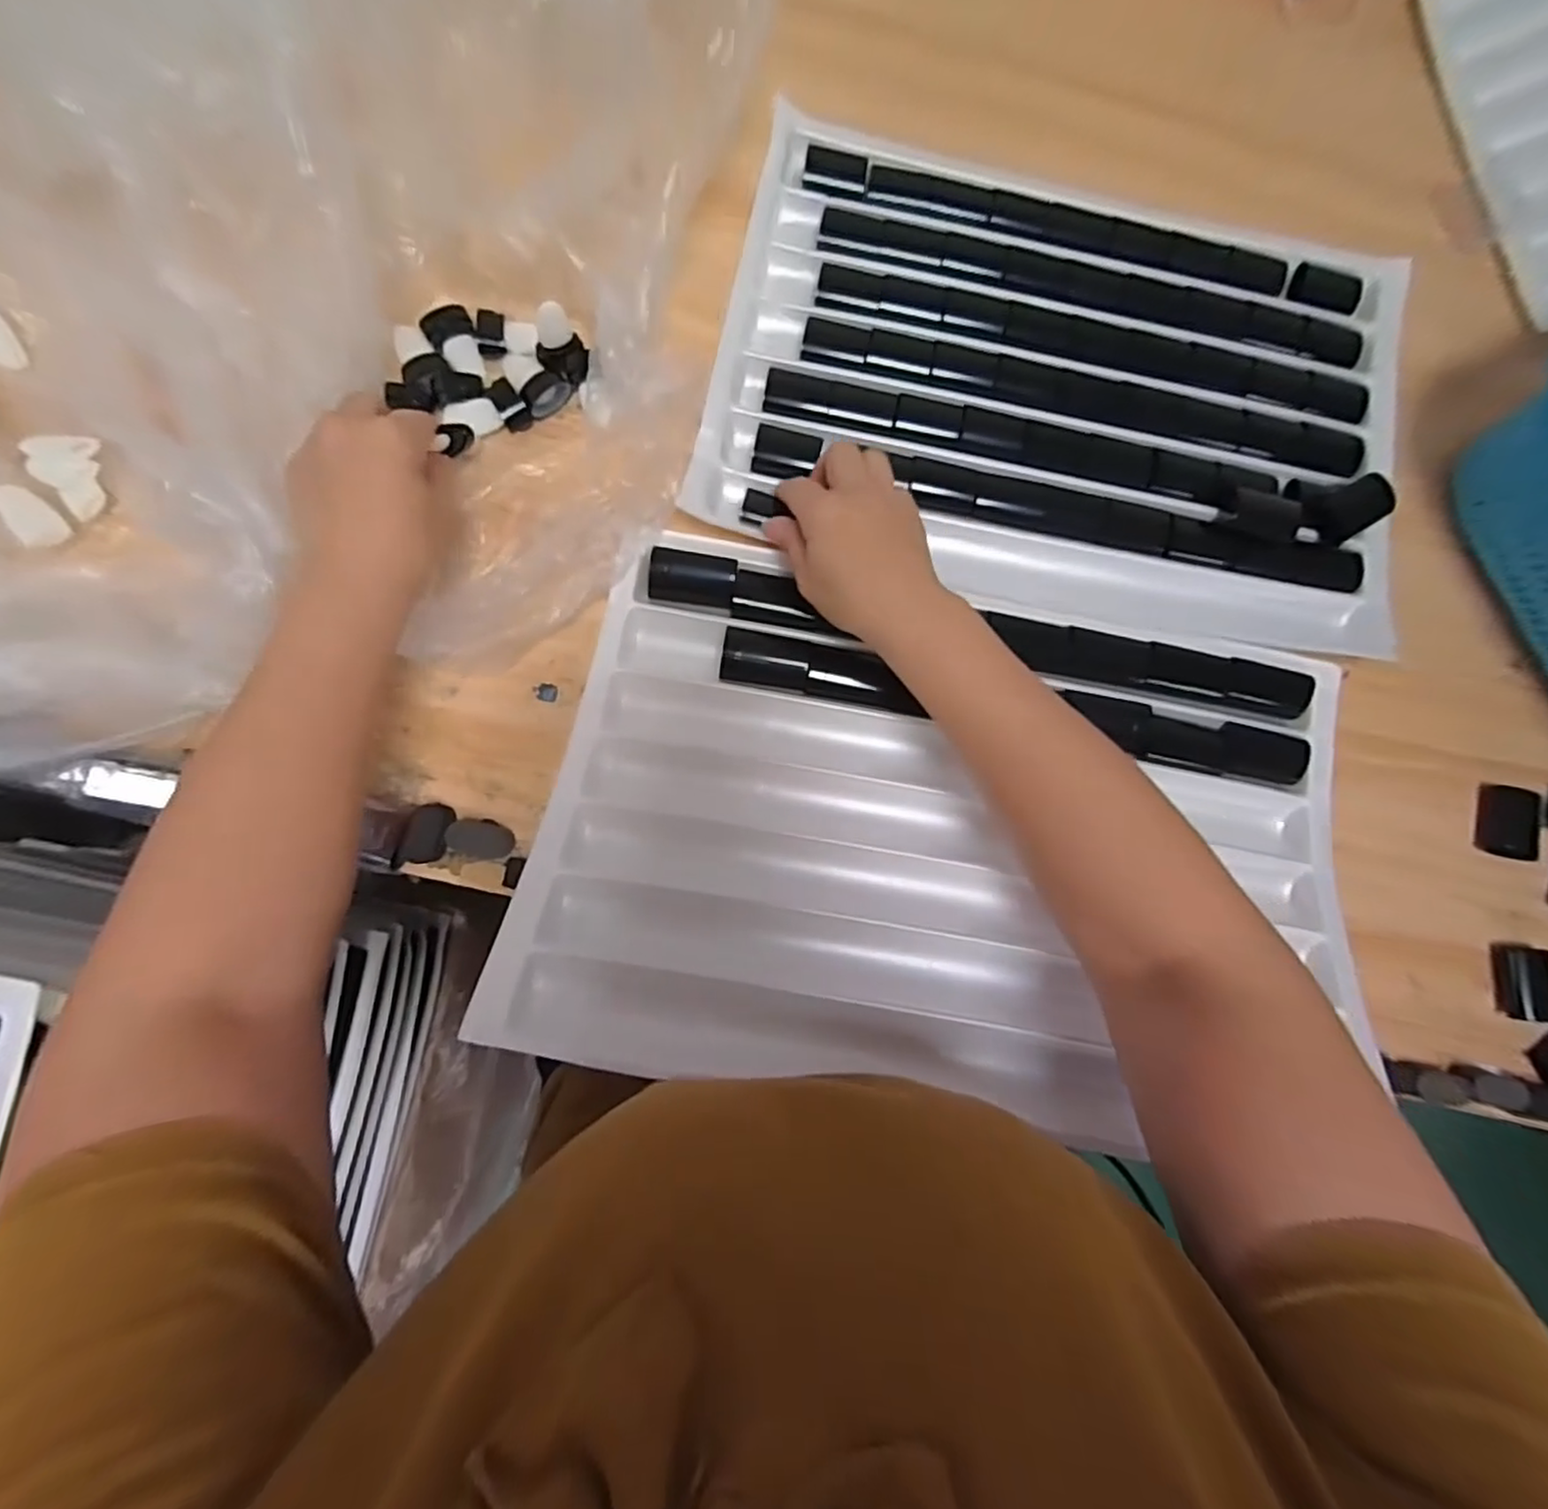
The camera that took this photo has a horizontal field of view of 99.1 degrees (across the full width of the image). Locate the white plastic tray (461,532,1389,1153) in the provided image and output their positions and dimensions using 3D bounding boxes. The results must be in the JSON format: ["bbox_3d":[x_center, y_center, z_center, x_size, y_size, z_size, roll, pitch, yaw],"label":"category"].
[{"bbox_3d":[0.116,0.045,0.407,0.494,0.055,0.319,10,71,-2],"label":"white plastic tray"}]

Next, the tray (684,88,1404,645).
[{"bbox_3d":[0.213,-0.271,0.484,0.487,0.033,0.335,12,81,-2],"label":"tray"}]

